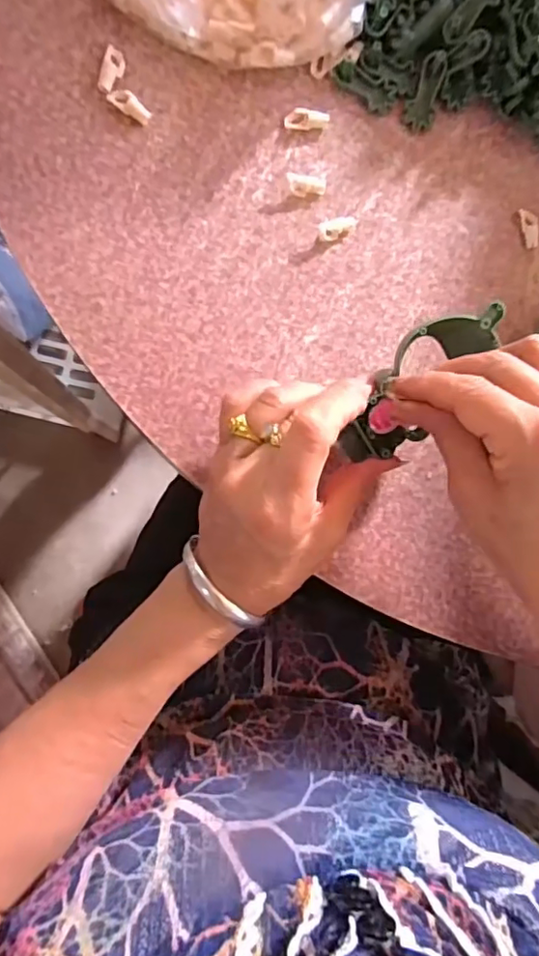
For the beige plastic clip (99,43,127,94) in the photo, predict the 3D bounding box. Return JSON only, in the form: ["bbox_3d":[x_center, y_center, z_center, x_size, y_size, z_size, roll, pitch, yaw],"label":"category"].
[{"bbox_3d":[-0.085,-0.223,0.309,0.011,0.005,0.028,13,87,-9],"label":"beige plastic clip"}]

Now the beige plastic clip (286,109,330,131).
[{"bbox_3d":[0.022,-0.208,0.328,0.026,0.006,0.011,-4,90,-9],"label":"beige plastic clip"}]

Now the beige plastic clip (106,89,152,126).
[{"bbox_3d":[-0.076,-0.205,0.310,0.022,0.008,0.011,28,85,-8],"label":"beige plastic clip"}]

